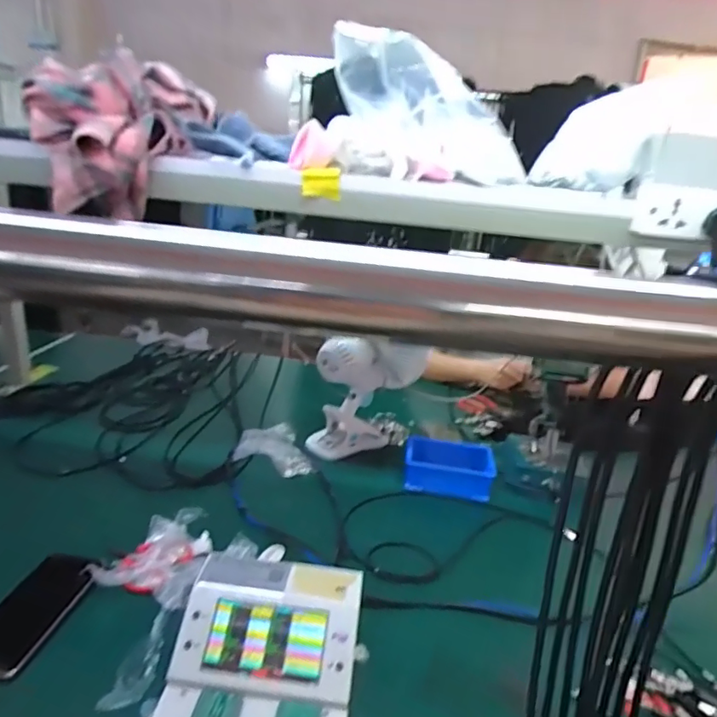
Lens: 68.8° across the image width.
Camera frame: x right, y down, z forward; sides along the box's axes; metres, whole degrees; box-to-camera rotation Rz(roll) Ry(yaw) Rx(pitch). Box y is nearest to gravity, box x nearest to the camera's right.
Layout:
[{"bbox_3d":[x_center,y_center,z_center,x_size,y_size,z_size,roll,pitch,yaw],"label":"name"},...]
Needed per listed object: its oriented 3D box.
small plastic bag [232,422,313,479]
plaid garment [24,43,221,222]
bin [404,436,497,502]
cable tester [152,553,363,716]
[{"bbox_3d":[-0.151,0.150,0.928,0.135,0.045,0.127,1,21,-10],"label":"small plastic bag"},{"bbox_3d":[-0.280,-0.269,0.631,0.136,0.172,0.229,6,20,4],"label":"plaid garment"},{"bbox_3d":[0.158,0.186,0.919,0.152,0.049,0.111,8,20,8],"label":"bin"},{"bbox_3d":[-0.090,0.287,0.509,0.172,0.076,0.167,6,20,3],"label":"cable tester"}]

